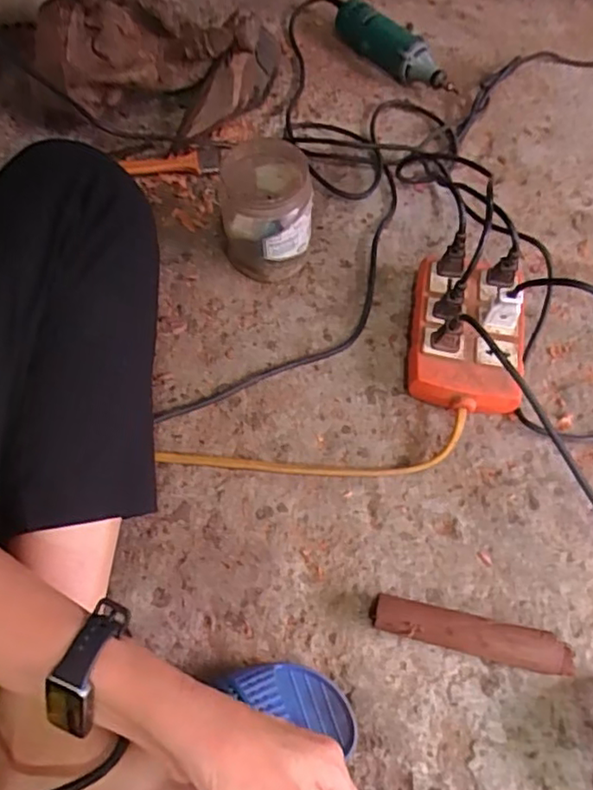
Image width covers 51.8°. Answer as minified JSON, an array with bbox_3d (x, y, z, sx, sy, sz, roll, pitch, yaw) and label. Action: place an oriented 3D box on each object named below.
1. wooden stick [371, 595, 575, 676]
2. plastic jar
[{"bbox_3d":[0.139,0.191,0.485,0.154,0.029,0.029,11,58,5],"label":"wooden stick"},{"bbox_3d":[-0.029,-0.196,0.647,0.086,0.121,0.105,1,61,1],"label":"plastic jar"}]

